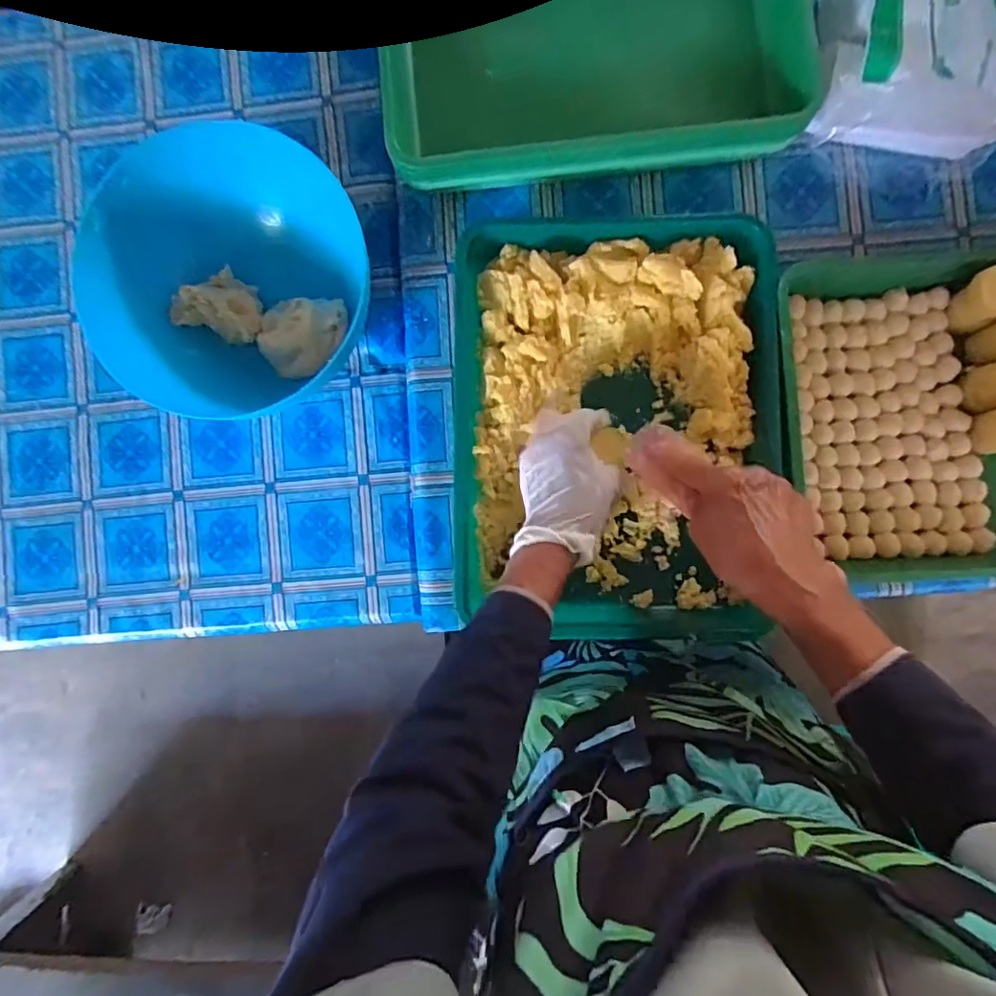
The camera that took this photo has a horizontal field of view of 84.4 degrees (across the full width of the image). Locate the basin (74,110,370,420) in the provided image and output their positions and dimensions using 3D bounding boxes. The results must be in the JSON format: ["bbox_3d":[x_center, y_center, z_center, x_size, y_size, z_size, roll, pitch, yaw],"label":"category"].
[{"bbox_3d":[-0.239,-0.191,0.504,0.233,0.100,0.236,0,88,2],"label":"basin"}]

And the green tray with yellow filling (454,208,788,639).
[{"bbox_3d":[0.100,-0.061,0.482,0.268,0.051,0.362,2,88,2],"label":"green tray with yellow filling"}]

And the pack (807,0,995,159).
[{"bbox_3d":[0.365,-0.383,0.477,0.150,0.072,0.170,9,88,3],"label":"pack"}]

